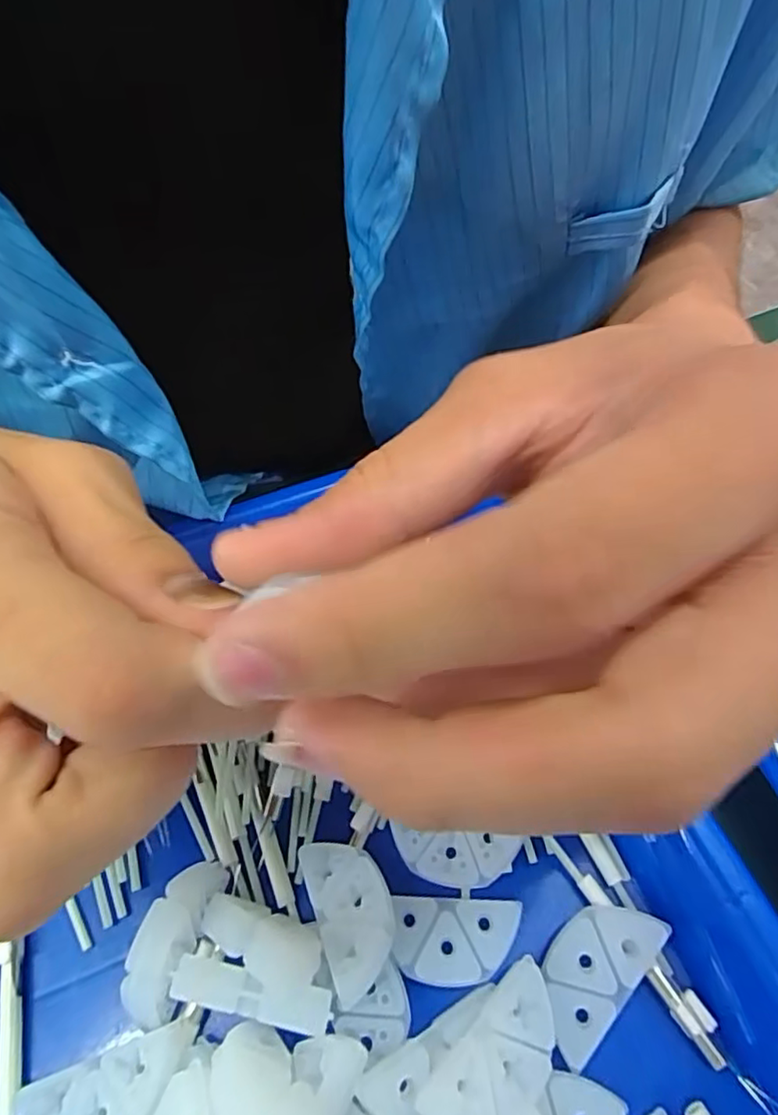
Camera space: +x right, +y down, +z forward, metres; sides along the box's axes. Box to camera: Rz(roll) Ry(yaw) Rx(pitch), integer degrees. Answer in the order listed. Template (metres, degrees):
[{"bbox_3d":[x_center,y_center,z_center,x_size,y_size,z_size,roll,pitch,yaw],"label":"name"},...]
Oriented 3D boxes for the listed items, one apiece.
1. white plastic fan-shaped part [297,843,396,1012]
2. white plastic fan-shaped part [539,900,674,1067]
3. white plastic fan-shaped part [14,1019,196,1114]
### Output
[{"bbox_3d":[-0.010,0.092,0.156,0.020,0.004,0.037,-26,48,-4],"label":"white plastic fan-shaped part"},{"bbox_3d":[0.051,0.104,0.151,0.019,0.004,0.039,35,81,32],"label":"white plastic fan-shaped part"},{"bbox_3d":[-0.067,0.128,0.139,0.039,0.007,0.019,-19,58,-8],"label":"white plastic fan-shaped part"}]

